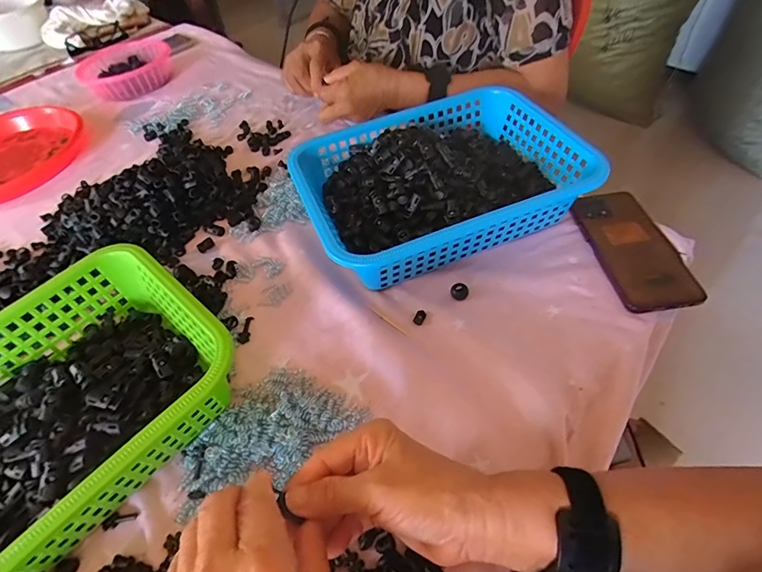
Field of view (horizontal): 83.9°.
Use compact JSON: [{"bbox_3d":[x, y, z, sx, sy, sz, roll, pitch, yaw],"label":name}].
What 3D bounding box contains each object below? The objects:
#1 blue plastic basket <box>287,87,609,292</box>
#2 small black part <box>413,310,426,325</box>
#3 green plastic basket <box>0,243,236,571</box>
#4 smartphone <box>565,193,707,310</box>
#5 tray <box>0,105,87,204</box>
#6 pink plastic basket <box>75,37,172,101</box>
[{"bbox_3d":[0.062,-0.111,0.480,0.293,0.079,0.216,-19,52,-10],"label":"blue plastic basket"},{"bbox_3d":[0.039,0.031,0.425,0.011,0.005,0.016,21,56,21],"label":"small black part"},{"bbox_3d":[-0.276,0.112,0.344,0.209,0.077,0.293,32,61,26],"label":"green plastic basket"},{"bbox_3d":[0.267,-0.042,0.452,0.075,0.014,0.156,-8,51,-1],"label":"smartphone"},{"bbox_3d":[-0.618,-0.208,0.665,0.247,0.036,0.217,3,52,8],"label":"tray"},{"bbox_3d":[-0.477,-0.409,0.804,0.167,0.043,0.158,-23,53,-13],"label":"pink plastic basket"}]

